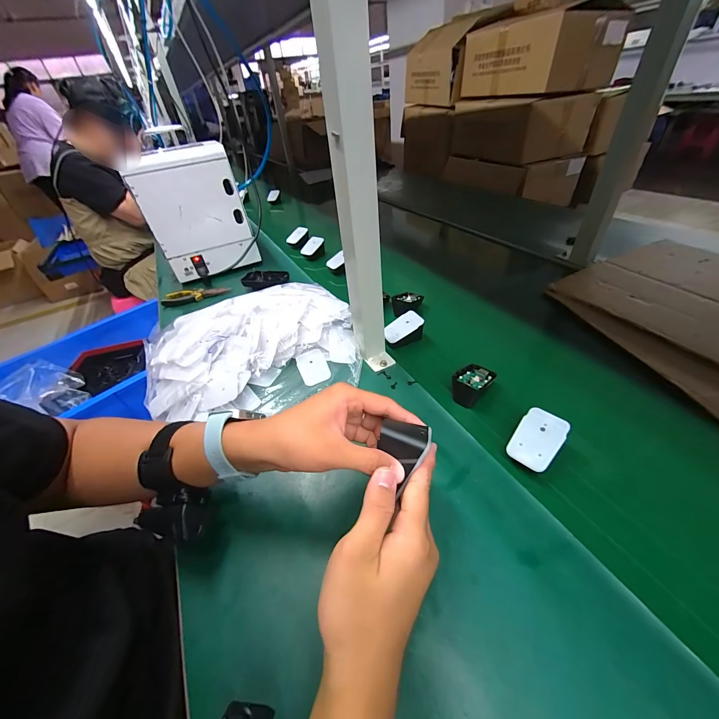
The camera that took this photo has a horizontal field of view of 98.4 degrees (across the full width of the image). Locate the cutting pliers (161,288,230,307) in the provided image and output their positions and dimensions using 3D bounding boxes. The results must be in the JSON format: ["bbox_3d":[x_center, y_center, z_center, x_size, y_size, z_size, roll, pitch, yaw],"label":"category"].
[{"bbox_3d":[-0.388,-0.153,0.735,0.152,0.010,0.043,-10,65,-3],"label":"cutting pliers"}]

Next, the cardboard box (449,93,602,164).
[{"bbox_3d":[0.744,-1.088,1.450,0.413,0.210,0.529,-27,45,-20],"label":"cardboard box"}]

